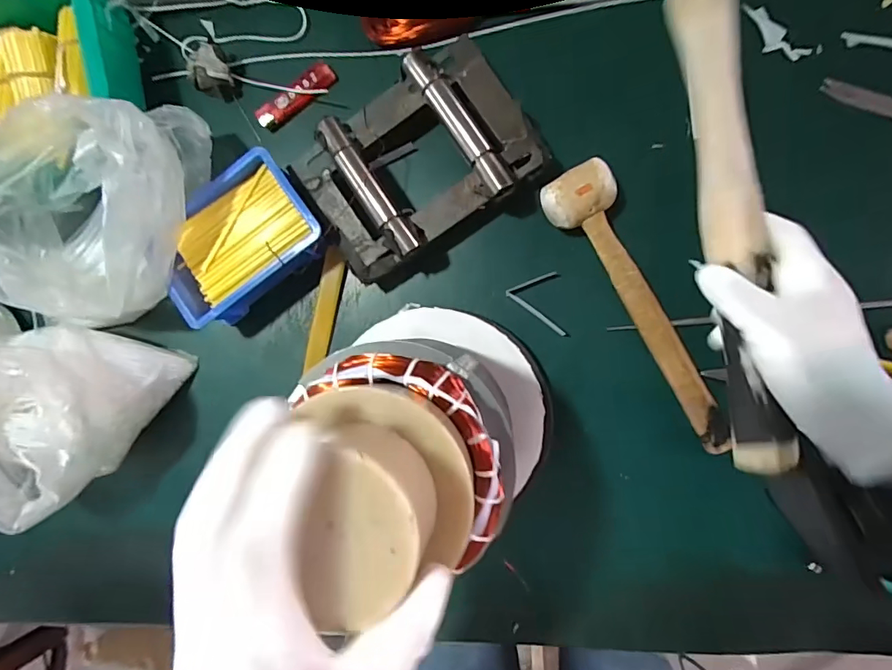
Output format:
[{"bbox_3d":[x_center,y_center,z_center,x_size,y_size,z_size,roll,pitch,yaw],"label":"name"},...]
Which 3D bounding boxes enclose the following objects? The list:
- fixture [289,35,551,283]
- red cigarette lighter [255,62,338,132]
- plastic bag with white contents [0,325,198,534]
[{"bbox_3d":[-0.025,-0.152,0.423,0.196,0.052,0.139,-31,88,7],"label":"fixture"},{"bbox_3d":[-0.143,-0.227,0.456,0.084,0.014,0.022,-32,88,7],"label":"red cigarette lighter"},{"bbox_3d":[-0.358,0.073,0.429,0.134,0.109,0.175,30,95,5],"label":"plastic bag with white contents"}]

